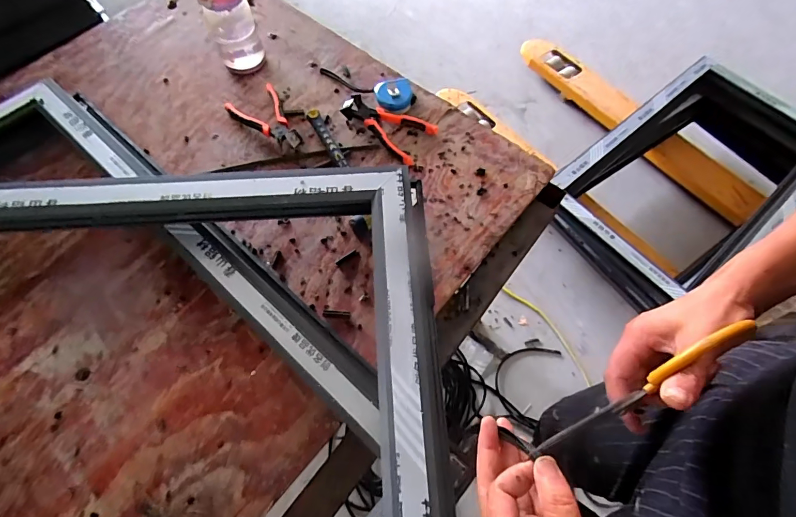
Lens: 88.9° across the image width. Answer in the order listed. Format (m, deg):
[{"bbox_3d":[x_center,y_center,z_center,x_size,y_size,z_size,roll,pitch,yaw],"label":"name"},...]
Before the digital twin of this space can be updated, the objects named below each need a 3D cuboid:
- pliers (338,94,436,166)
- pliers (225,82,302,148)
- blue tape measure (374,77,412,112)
[{"bbox_3d":[-0.016,-0.240,0.716,0.151,0.032,0.090,34,69,14],"label":"pliers"},{"bbox_3d":[-0.237,-0.244,0.715,0.096,0.034,0.162,-28,69,-14],"label":"pliers"},{"bbox_3d":[-0.007,-0.300,0.744,0.066,0.027,0.062,1,65,-1],"label":"blue tape measure"}]

